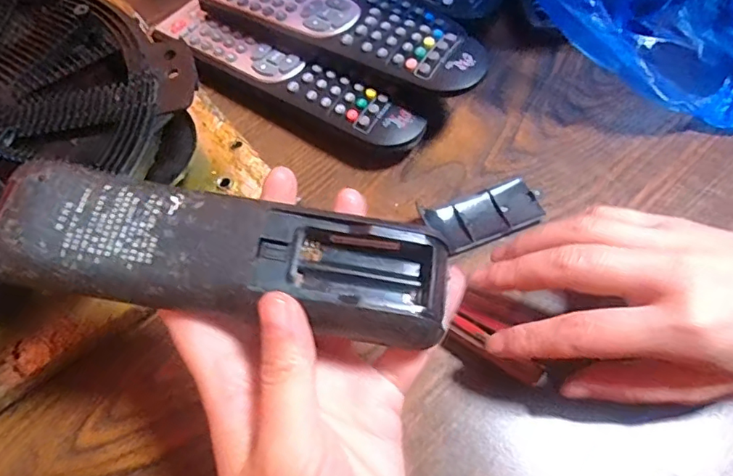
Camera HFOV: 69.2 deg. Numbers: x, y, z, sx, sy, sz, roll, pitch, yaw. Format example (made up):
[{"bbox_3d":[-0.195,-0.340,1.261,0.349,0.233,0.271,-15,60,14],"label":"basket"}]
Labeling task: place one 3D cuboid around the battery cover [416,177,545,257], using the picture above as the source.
[{"bbox_3d":[0.067,-0.012,0.298,0.066,0.008,0.031,-19,62,-9],"label":"battery cover"}]

